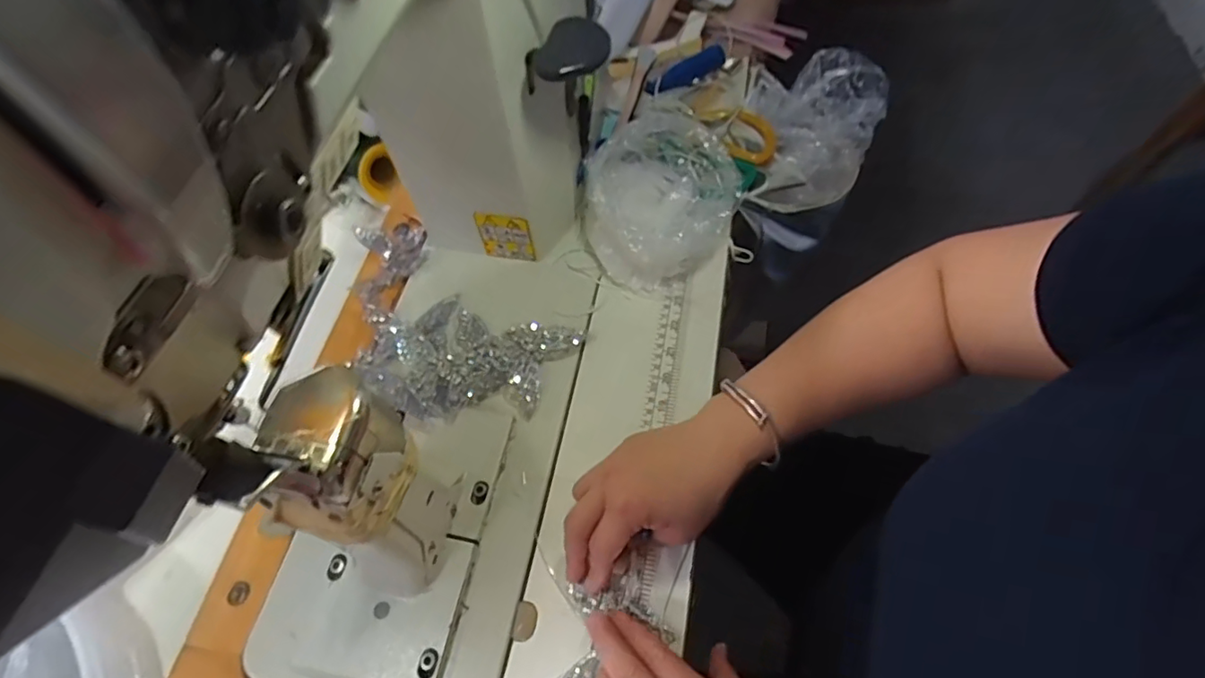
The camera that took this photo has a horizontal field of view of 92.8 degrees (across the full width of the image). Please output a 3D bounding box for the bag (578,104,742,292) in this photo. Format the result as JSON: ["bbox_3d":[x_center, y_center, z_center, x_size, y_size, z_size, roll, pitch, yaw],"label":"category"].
[{"bbox_3d":[0.050,-0.120,0.512,0.109,0.108,0.134,26,67,25],"label":"bag"}]

